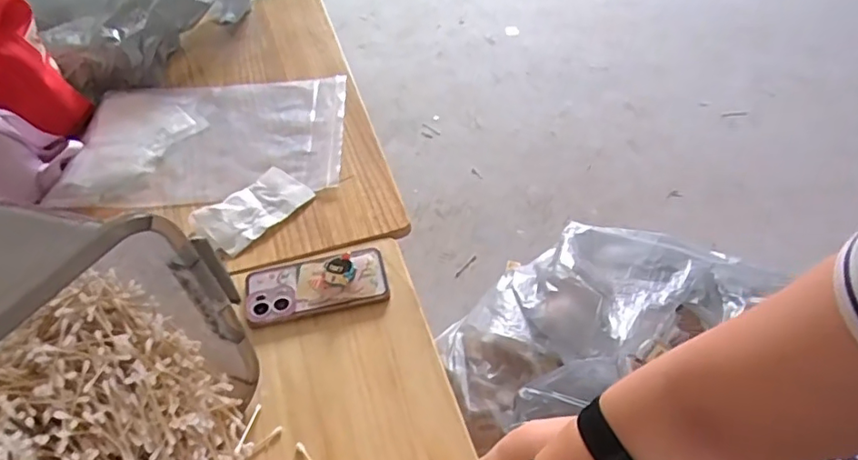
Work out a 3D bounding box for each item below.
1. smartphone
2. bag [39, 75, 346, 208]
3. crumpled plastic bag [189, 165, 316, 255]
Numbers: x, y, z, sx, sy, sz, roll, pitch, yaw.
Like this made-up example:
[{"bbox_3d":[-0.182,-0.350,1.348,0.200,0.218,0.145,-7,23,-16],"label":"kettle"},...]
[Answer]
[{"bbox_3d":[-0.133,0.061,0.669,0.160,0.019,0.090,-11,47,-6],"label":"smartphone"},{"bbox_3d":[-0.341,-0.156,0.904,0.404,0.027,0.309,-4,45,0],"label":"bag"},{"bbox_3d":[-0.237,-0.032,0.763,0.081,0.020,0.145,31,56,29],"label":"crumpled plastic bag"}]

